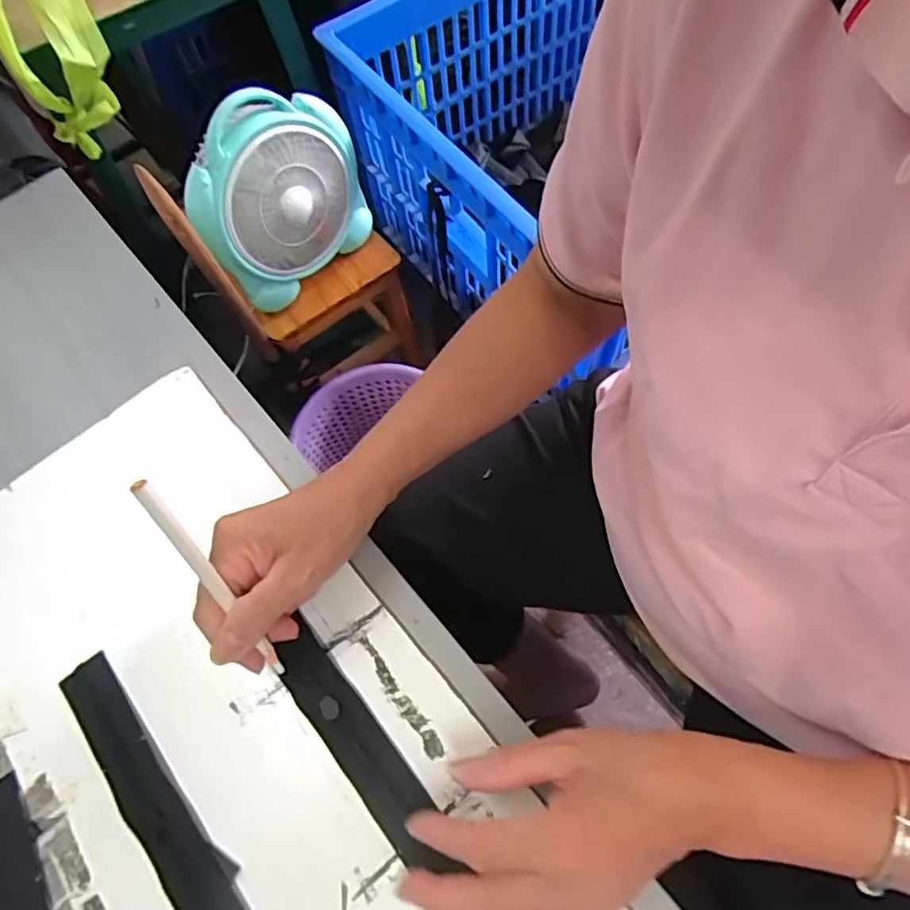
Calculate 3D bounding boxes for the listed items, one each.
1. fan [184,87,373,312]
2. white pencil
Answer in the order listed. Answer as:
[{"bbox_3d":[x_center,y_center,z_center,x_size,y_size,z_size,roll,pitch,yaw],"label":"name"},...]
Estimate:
[{"bbox_3d":[-0.231,-0.343,0.824,0.232,0.216,0.104,-40,68,-14],"label":"fan"},{"bbox_3d":[-0.129,0.070,0.340,0.009,0.144,0.007,-29,32,-10],"label":"white pencil"}]

